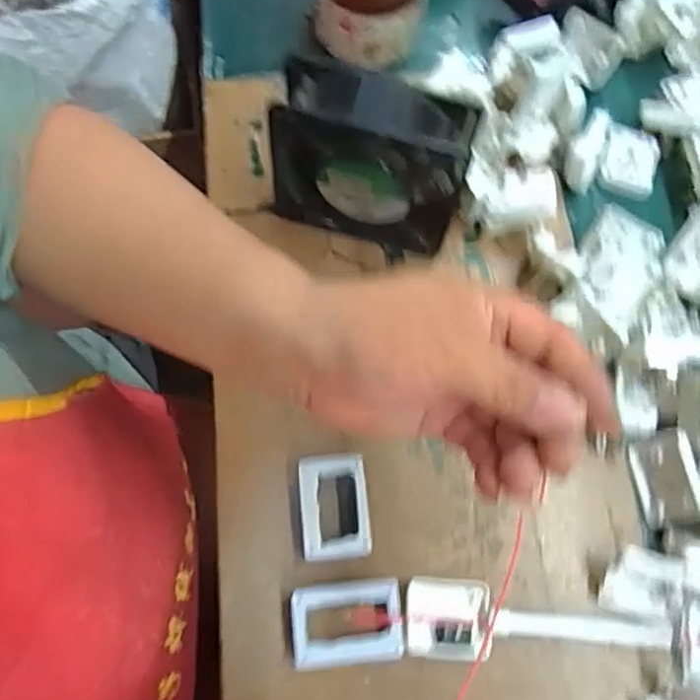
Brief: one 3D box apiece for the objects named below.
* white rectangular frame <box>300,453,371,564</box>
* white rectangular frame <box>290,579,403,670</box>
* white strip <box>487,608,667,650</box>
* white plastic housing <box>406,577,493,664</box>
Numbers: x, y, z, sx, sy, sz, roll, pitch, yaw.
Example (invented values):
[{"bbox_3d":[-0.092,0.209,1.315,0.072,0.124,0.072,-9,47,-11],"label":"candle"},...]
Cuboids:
[{"bbox_3d":[-0.009,0.094,0.399,0.040,0.011,0.060,-4,70,-4],"label":"white rectangular frame"},{"bbox_3d":[-0.002,0.156,0.377,0.061,0.011,0.043,-4,70,-4],"label":"white rectangular frame"},{"bbox_3d":[0.133,0.161,0.384,0.103,0.015,0.015,5,70,-1],"label":"white strip"},{"bbox_3d":[0.056,0.154,0.383,0.048,0.014,0.042,4,70,-1],"label":"white plastic housing"}]

